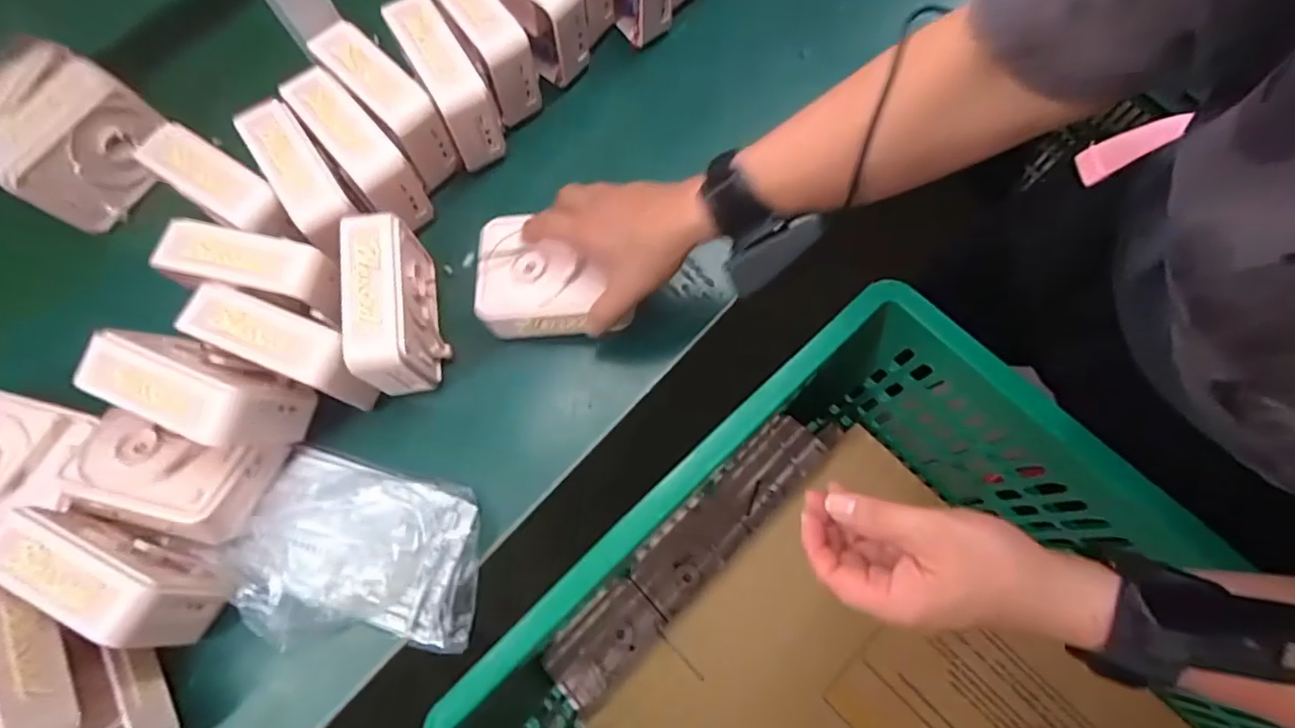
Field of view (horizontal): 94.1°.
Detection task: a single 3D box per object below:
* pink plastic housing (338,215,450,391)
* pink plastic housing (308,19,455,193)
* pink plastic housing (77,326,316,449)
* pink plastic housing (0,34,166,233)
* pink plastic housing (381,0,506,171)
[{"bbox_3d":[-0.201,-0.047,0.482,0.046,0.091,0.126,-7,74,-1],"label":"pink plastic housing"},{"bbox_3d":[-0.228,-0.229,0.534,0.122,0.087,0.047,43,79,12],"label":"pink plastic housing"},{"bbox_3d":[-0.331,0.021,0.451,0.126,0.083,0.062,19,75,6],"label":"pink plastic housing"},{"bbox_3d":[-0.519,-0.202,0.540,0.094,0.095,0.123,30,76,9],"label":"pink plastic housing"},{"bbox_3d":[-0.179,-0.253,0.544,0.046,0.093,0.116,-29,75,-7],"label":"pink plastic housing"}]

